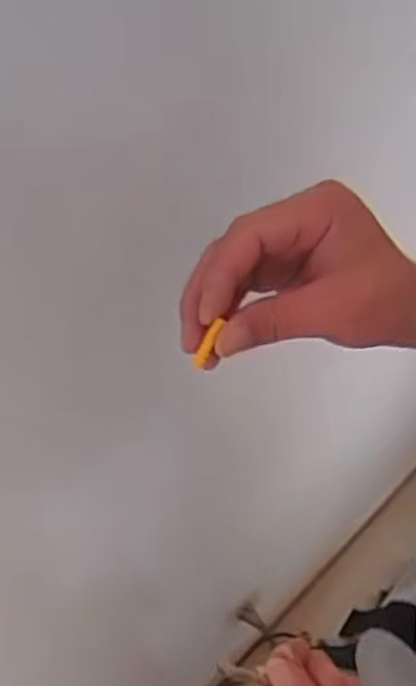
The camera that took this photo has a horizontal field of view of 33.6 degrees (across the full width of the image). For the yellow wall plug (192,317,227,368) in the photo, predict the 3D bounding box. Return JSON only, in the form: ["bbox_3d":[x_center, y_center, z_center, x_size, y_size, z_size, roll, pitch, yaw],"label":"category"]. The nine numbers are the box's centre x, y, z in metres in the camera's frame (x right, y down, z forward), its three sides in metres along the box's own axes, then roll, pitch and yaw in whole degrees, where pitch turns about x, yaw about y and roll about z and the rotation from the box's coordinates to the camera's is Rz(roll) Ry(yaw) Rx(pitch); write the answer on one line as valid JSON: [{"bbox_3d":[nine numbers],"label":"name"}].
[{"bbox_3d":[0.000,0.002,0.345,0.005,0.029,0.005,-5,43,-45],"label":"yellow wall plug"}]

